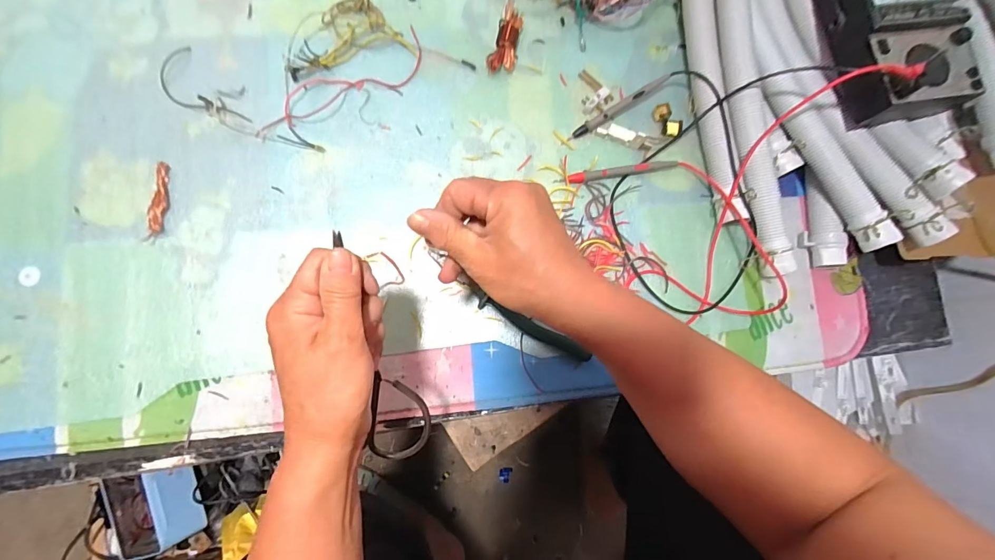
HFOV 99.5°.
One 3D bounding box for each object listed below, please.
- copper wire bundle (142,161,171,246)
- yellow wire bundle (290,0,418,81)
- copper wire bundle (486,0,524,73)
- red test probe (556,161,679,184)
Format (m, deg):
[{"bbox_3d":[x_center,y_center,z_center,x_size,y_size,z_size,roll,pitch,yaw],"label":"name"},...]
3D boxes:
[{"bbox_3d":[-0.353,-0.080,0.440,0.016,0.007,0.085,8,82,-3],"label":"copper wire bundle"},{"bbox_3d":[-0.166,-0.277,0.473,0.137,0.013,0.080,-10,84,-6],"label":"yellow wire bundle"},{"bbox_3d":[0.011,-0.278,0.483,0.030,0.022,0.080,13,95,-3],"label":"copper wire bundle"},{"bbox_3d":[0.134,-0.122,0.472,0.134,0.015,0.012,-8,84,-5],"label":"red test probe"}]

